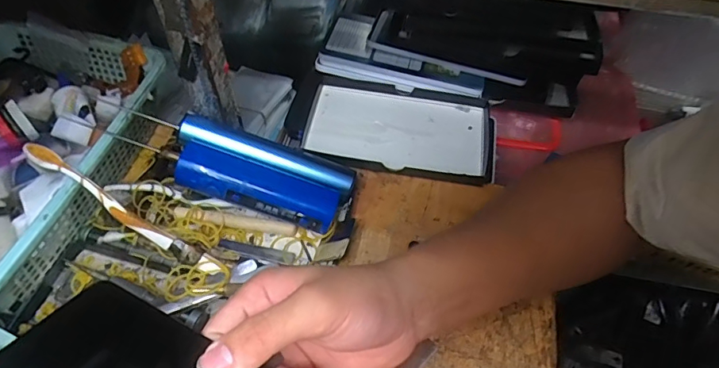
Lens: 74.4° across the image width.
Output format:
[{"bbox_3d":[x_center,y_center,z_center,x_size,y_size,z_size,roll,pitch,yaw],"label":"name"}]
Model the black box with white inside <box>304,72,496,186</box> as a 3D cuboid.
[{"bbox_3d":[0.041,-0.055,0.477,0.188,0.025,0.105,12,66,6],"label":"black box with white inside"}]

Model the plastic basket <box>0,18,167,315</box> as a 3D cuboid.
[{"bbox_3d":[-0.294,-0.024,0.393,0.191,0.061,0.271,13,54,7],"label":"plastic basket"}]

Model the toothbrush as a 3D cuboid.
[{"bbox_3d":[-0.176,0.021,0.356,0.161,0.018,0.011,37,56,-10],"label":"toothbrush"}]

